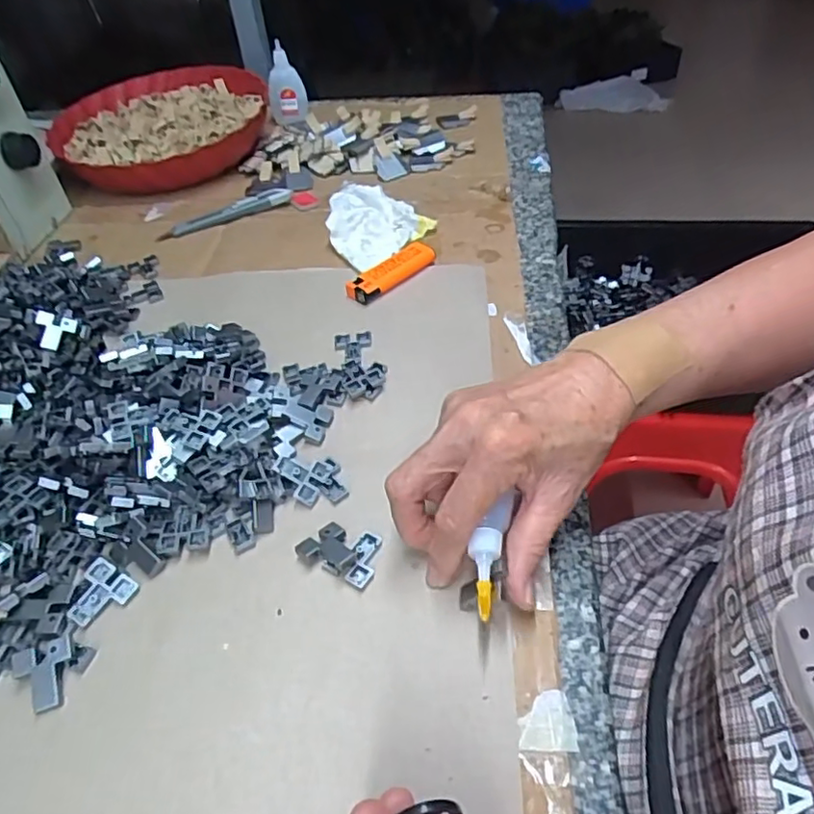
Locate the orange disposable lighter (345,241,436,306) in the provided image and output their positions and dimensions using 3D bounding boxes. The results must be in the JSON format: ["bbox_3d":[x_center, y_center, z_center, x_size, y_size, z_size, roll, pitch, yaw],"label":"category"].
[{"bbox_3d":[-0.013,-0.110,0.497,0.026,0.014,0.082,33,56,30],"label":"orange disposable lighter"}]

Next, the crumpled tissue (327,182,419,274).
[{"bbox_3d":[-0.031,-0.165,0.546,0.075,0.024,0.105,-10,46,-6],"label":"crumpled tissue"}]

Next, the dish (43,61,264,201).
[{"bbox_3d":[-0.279,-0.323,0.701,0.229,0.061,0.236,-30,51,-23],"label":"dish"}]

